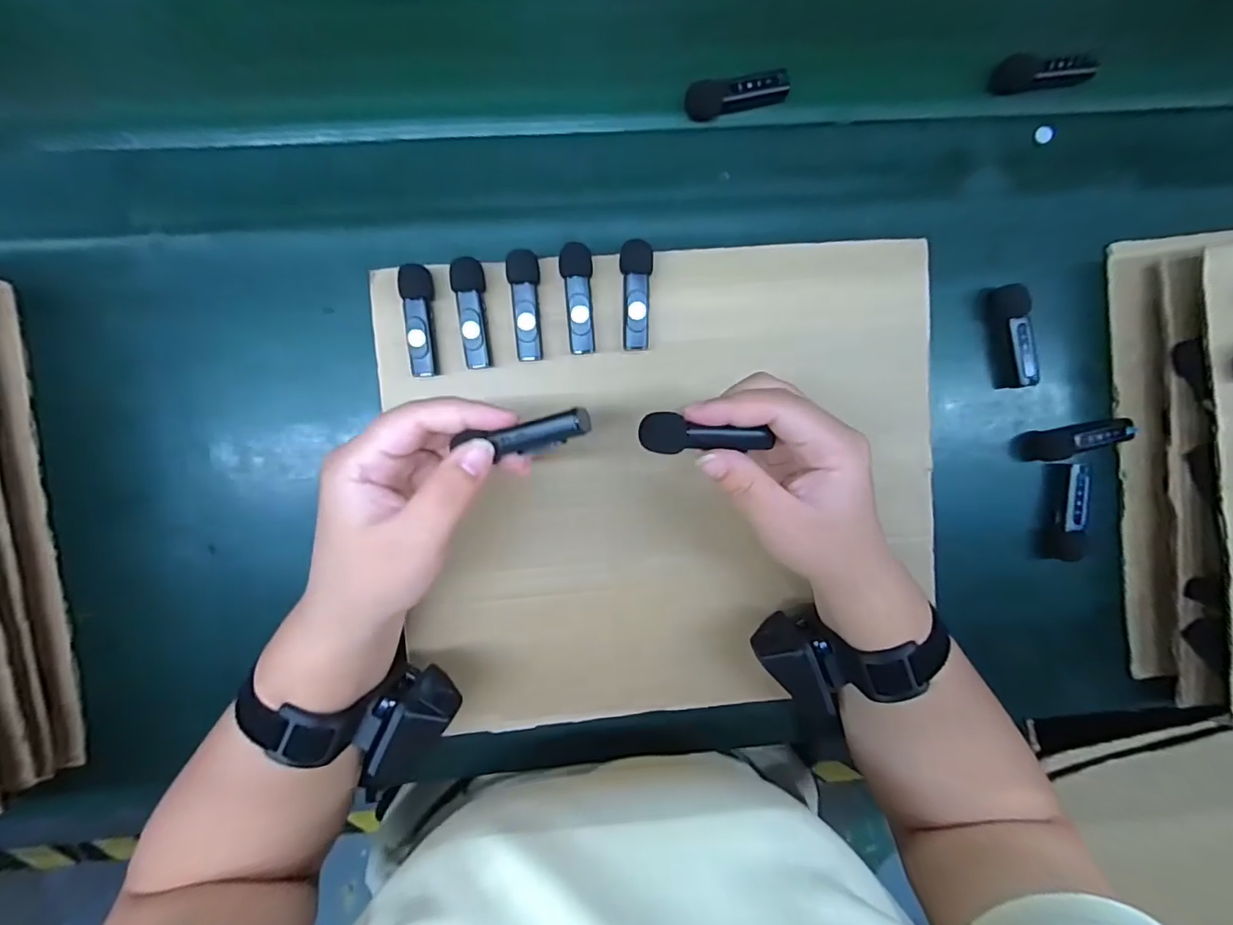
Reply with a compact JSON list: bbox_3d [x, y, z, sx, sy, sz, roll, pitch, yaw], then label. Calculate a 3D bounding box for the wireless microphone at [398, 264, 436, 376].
[{"bbox_3d":[-0.118,-0.084,0.313,0.017,0.015,0.064,-2,90,-3],"label":"wireless microphone"}]

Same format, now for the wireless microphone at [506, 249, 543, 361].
[{"bbox_3d":[-0.055,-0.094,0.316,0.018,0.015,0.063,-3,90,-3],"label":"wireless microphone"}]

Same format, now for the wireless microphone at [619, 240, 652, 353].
[{"bbox_3d":[0.012,-0.102,0.321,0.019,0.018,0.064,-1,90,-3],"label":"wireless microphone"}]

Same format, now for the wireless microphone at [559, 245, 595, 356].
[{"bbox_3d":[-0.023,-0.099,0.317,0.019,0.016,0.063,-2,90,-3],"label":"wireless microphone"}]

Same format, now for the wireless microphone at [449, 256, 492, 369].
[{"bbox_3d":[-0.088,-0.090,0.315,0.018,0.015,0.064,-4,90,-3],"label":"wireless microphone"}]

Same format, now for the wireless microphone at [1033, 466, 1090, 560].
[{"bbox_3d":[0.298,0.033,0.349,0.026,0.013,0.063,-3,90,-3],"label":"wireless microphone"}]

